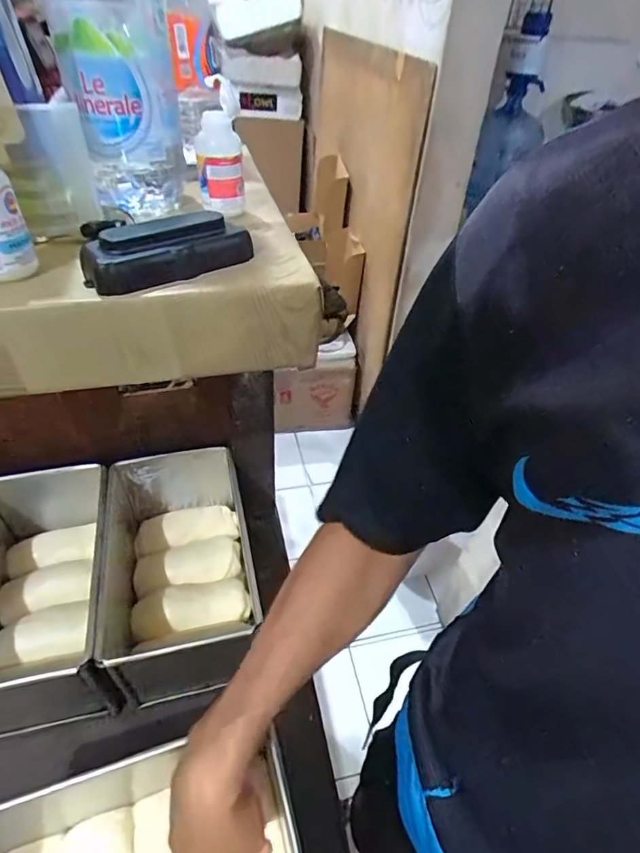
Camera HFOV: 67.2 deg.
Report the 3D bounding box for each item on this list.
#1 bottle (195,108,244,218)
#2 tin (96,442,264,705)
[{"bbox_3d":[-0.084,-0.216,0.397,0.040,0.070,0.034,-7,43,-11],"label":"bottle"},{"bbox_3d":[-0.166,0.174,0.596,0.175,0.131,0.262,-6,43,-10],"label":"tin"}]

